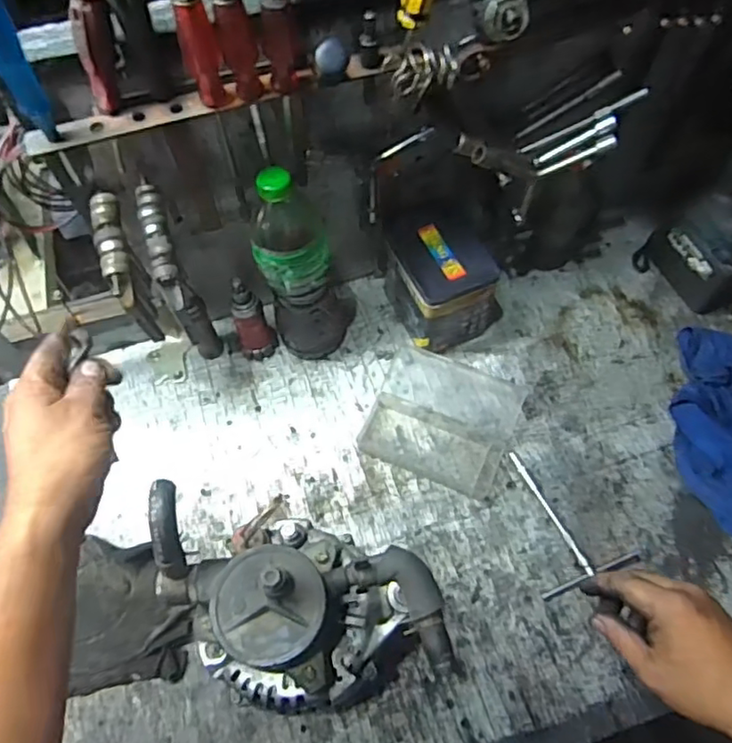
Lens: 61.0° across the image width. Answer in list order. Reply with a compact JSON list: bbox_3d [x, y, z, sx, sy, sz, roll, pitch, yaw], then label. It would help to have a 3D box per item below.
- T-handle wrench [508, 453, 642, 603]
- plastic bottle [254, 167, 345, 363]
[{"bbox_3d":[0.213,0.159,0.697,0.114,0.013,0.158,-22,64,-9],"label":"T-handle wrench"},{"bbox_3d":[-0.070,-0.105,0.679,0.086,0.275,0.069,-10,62,-3],"label":"plastic bottle"}]

